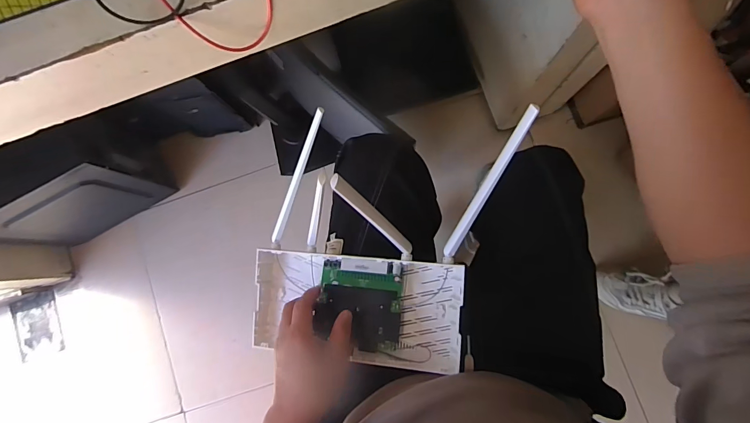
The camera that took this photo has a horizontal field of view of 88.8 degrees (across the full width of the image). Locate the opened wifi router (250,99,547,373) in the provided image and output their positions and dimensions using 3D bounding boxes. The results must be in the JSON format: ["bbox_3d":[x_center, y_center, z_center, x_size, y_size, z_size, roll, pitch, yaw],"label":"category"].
[{"bbox_3d":[-0.011,0.041,0.430,0.258,0.162,0.262,10,85,4],"label":"opened wifi router"}]

